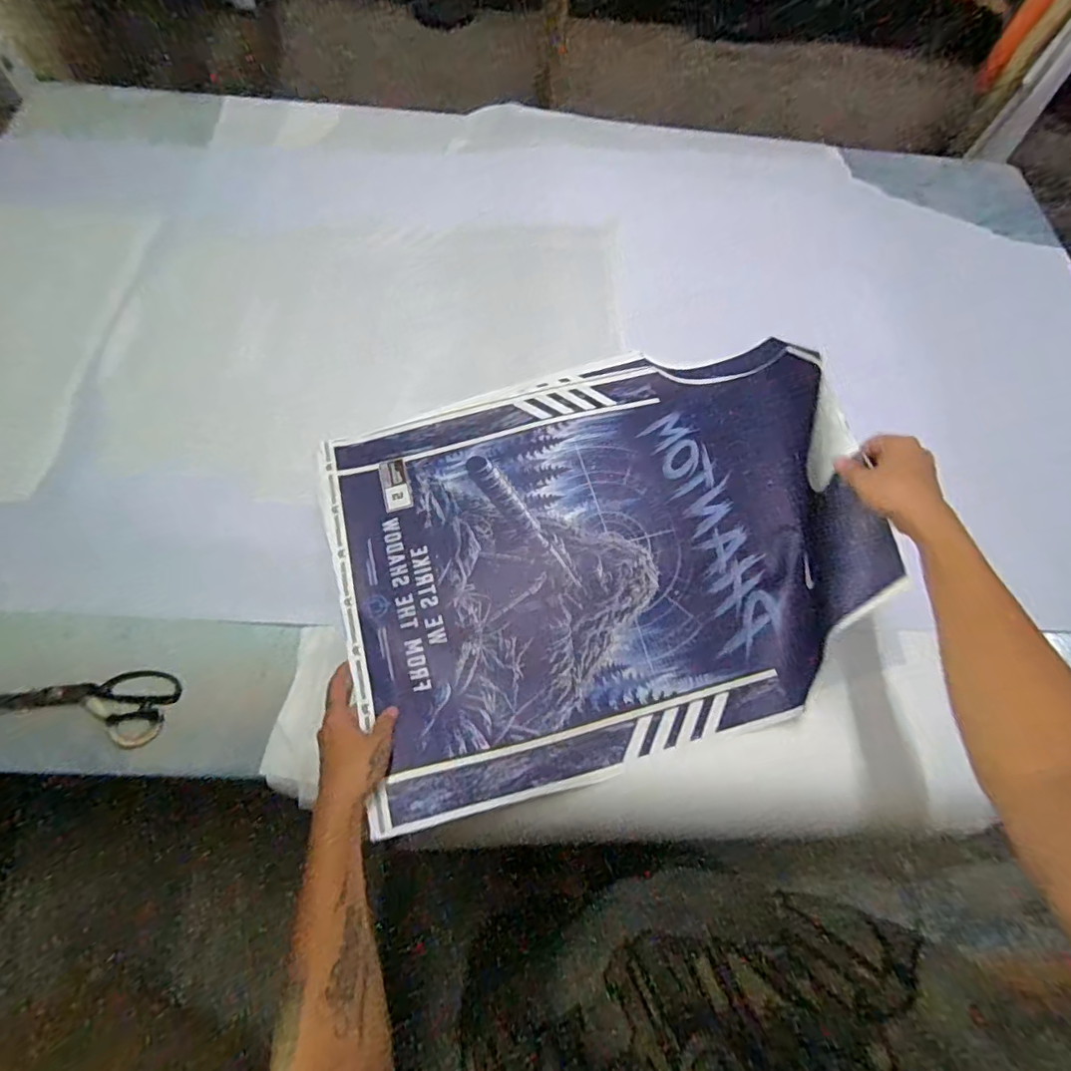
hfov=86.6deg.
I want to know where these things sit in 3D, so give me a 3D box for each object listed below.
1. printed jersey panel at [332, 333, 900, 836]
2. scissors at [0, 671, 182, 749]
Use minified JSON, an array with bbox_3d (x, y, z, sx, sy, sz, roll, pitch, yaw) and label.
[{"bbox_3d":[0.092,-0.002,0.706,0.653,0.082,0.509,-14,67,-9],"label":"printed jersey panel"},{"bbox_3d":[-0.514,0.176,0.634,0.207,0.020,0.079,12,66,2],"label":"scissors"}]

